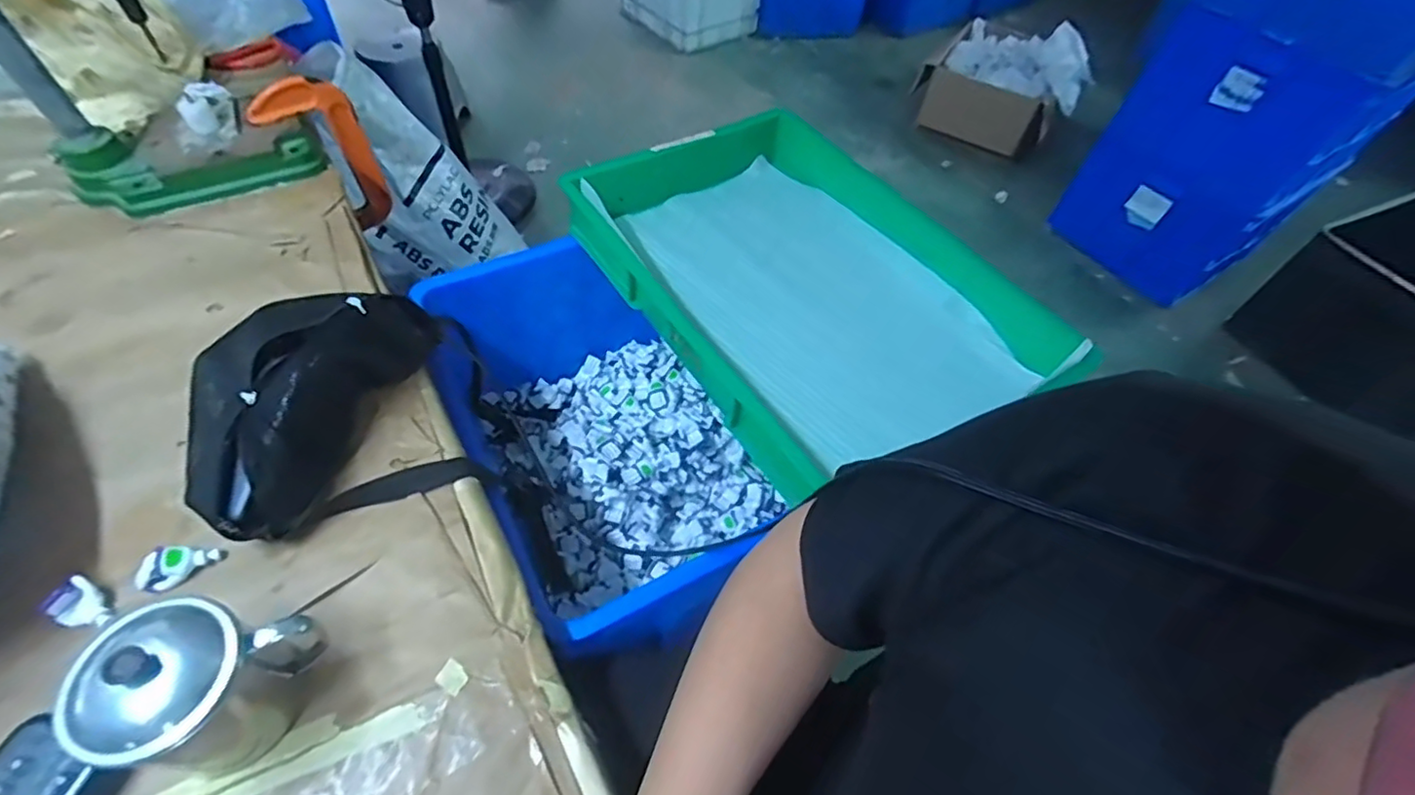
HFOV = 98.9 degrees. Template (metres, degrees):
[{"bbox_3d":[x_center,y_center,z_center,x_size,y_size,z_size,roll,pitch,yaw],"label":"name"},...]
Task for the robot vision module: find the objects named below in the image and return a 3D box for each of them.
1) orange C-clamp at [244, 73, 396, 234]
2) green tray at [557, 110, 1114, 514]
[{"bbox_3d":[-0.539,-0.332,0.863,0.122,0.227,0.029,-32,61,-27],"label":"orange C-clamp"},{"bbox_3d":[0.102,-0.145,0.728,0.363,0.093,0.535,-26,58,-24],"label":"green tray"}]

